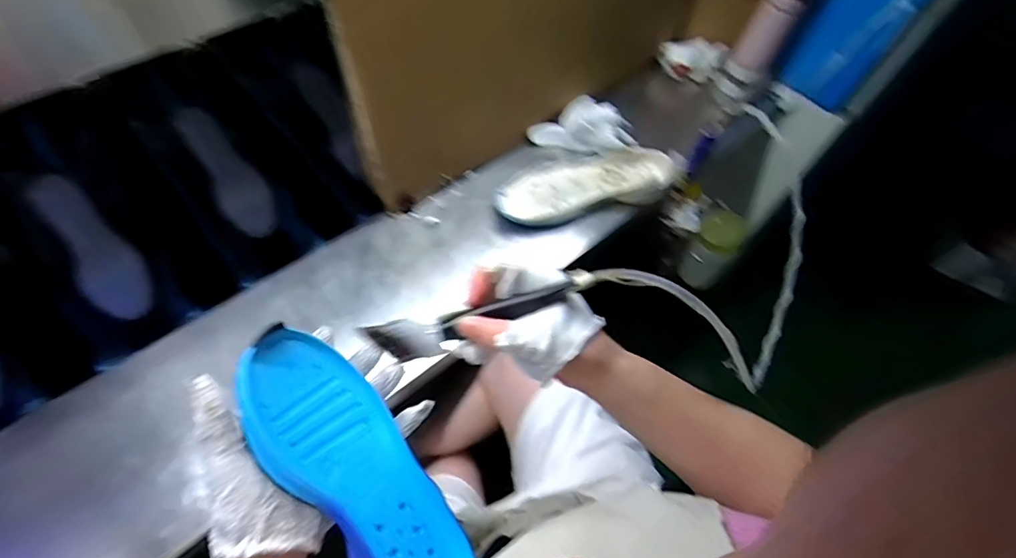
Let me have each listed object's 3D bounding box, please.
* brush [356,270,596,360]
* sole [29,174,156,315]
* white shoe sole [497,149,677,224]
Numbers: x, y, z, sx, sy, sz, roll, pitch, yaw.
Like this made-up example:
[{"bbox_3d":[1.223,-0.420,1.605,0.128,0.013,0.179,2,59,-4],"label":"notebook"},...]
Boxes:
[{"bbox_3d":[-0.020,0.025,0.341,0.162,0.025,0.029,-19,64,2],"label":"brush"},{"bbox_3d":[-0.571,-0.043,0.669,0.073,0.022,0.218,-33,94,-19],"label":"sole"},{"bbox_3d":[0.117,-0.149,0.749,0.281,0.030,0.109,-13,60,-11],"label":"white shoe sole"}]

